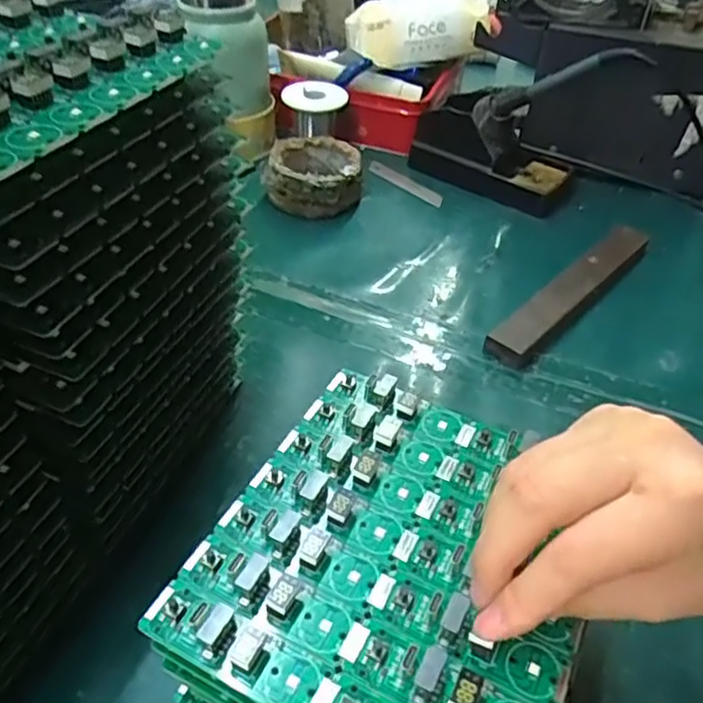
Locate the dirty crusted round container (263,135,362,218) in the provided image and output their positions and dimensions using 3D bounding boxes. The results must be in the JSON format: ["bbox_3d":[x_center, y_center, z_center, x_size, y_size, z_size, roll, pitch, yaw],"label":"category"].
[{"bbox_3d":[-0.034,-0.164,0.618,0.085,0.040,0.084,3,42,-2],"label":"dirty crusted round container"}]

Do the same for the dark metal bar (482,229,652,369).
[{"bbox_3d":[0.176,-0.051,0.527,0.034,0.019,0.209,34,49,28],"label":"dark metal bar"}]

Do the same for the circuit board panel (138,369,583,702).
[{"bbox_3d":[0.020,0.073,0.255,0.134,0.014,0.145,22,46,17],"label":"circuit board panel"}]

